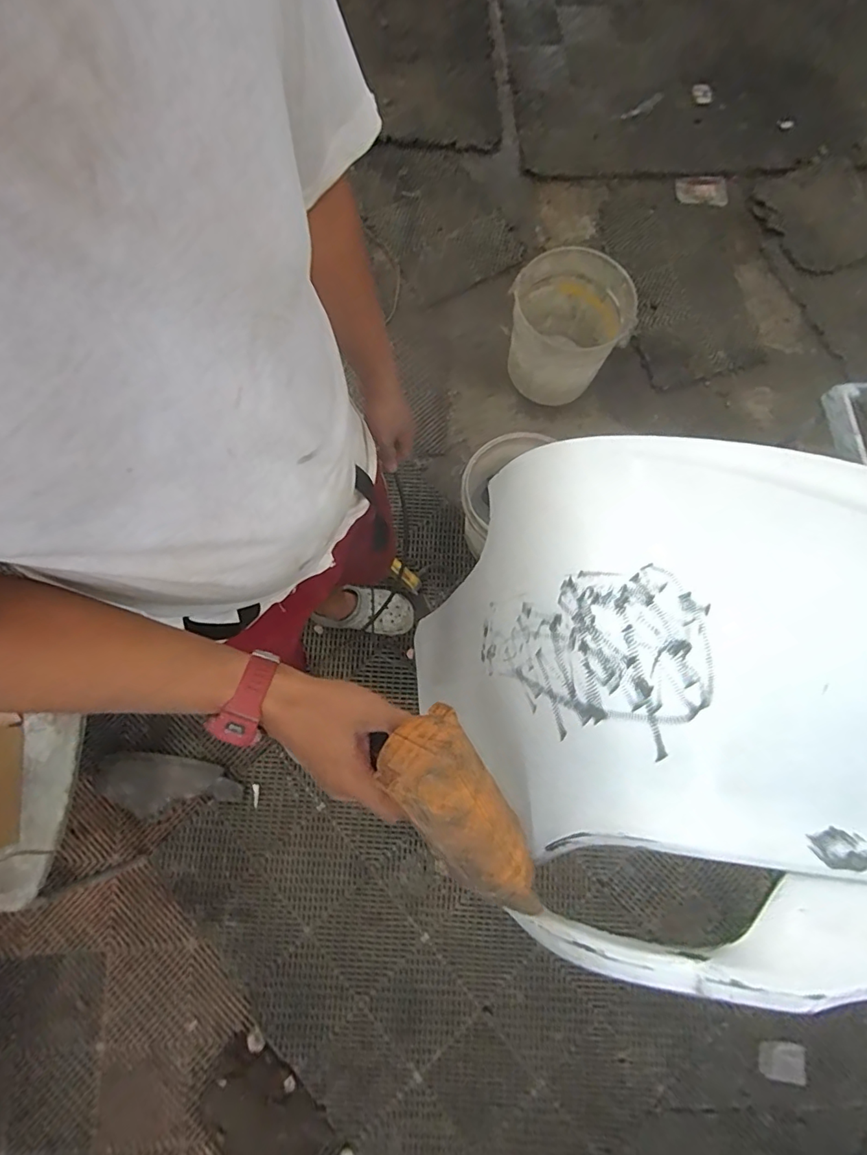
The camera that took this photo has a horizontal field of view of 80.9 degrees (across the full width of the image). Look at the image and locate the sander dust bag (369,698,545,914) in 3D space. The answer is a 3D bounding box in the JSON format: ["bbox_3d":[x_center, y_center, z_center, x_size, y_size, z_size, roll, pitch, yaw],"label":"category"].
[{"bbox_3d":[0.039,0.208,0.399,0.064,0.054,0.220,-32,112,-7],"label":"sander dust bag"}]

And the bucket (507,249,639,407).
[{"bbox_3d":[0.382,-0.715,1.479,0.324,0.305,0.329,22,78,3],"label":"bucket"}]

